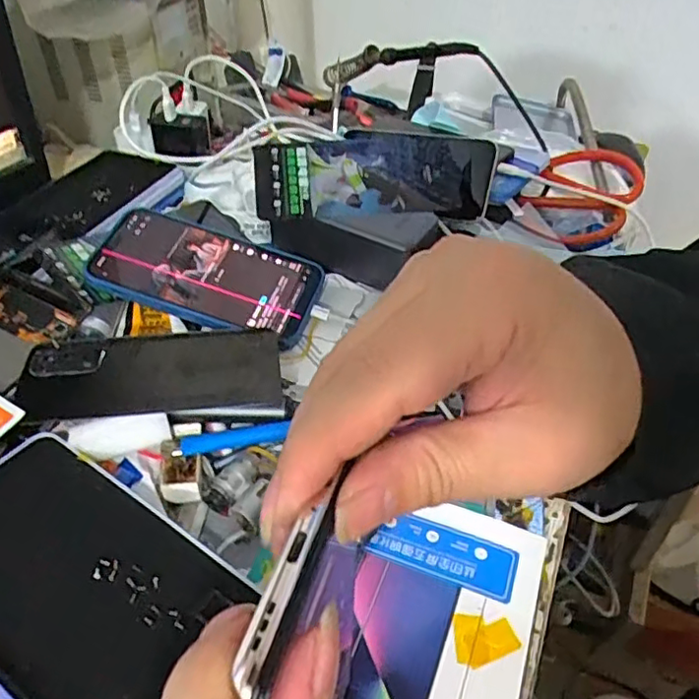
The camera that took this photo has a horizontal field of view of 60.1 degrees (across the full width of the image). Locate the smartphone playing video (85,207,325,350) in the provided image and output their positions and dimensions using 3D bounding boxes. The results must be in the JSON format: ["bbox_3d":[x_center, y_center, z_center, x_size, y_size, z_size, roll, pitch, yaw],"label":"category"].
[{"bbox_3d":[-0.106,-0.058,0.451,0.164,0.011,0.085,16,56,1],"label":"smartphone playing video"}]

